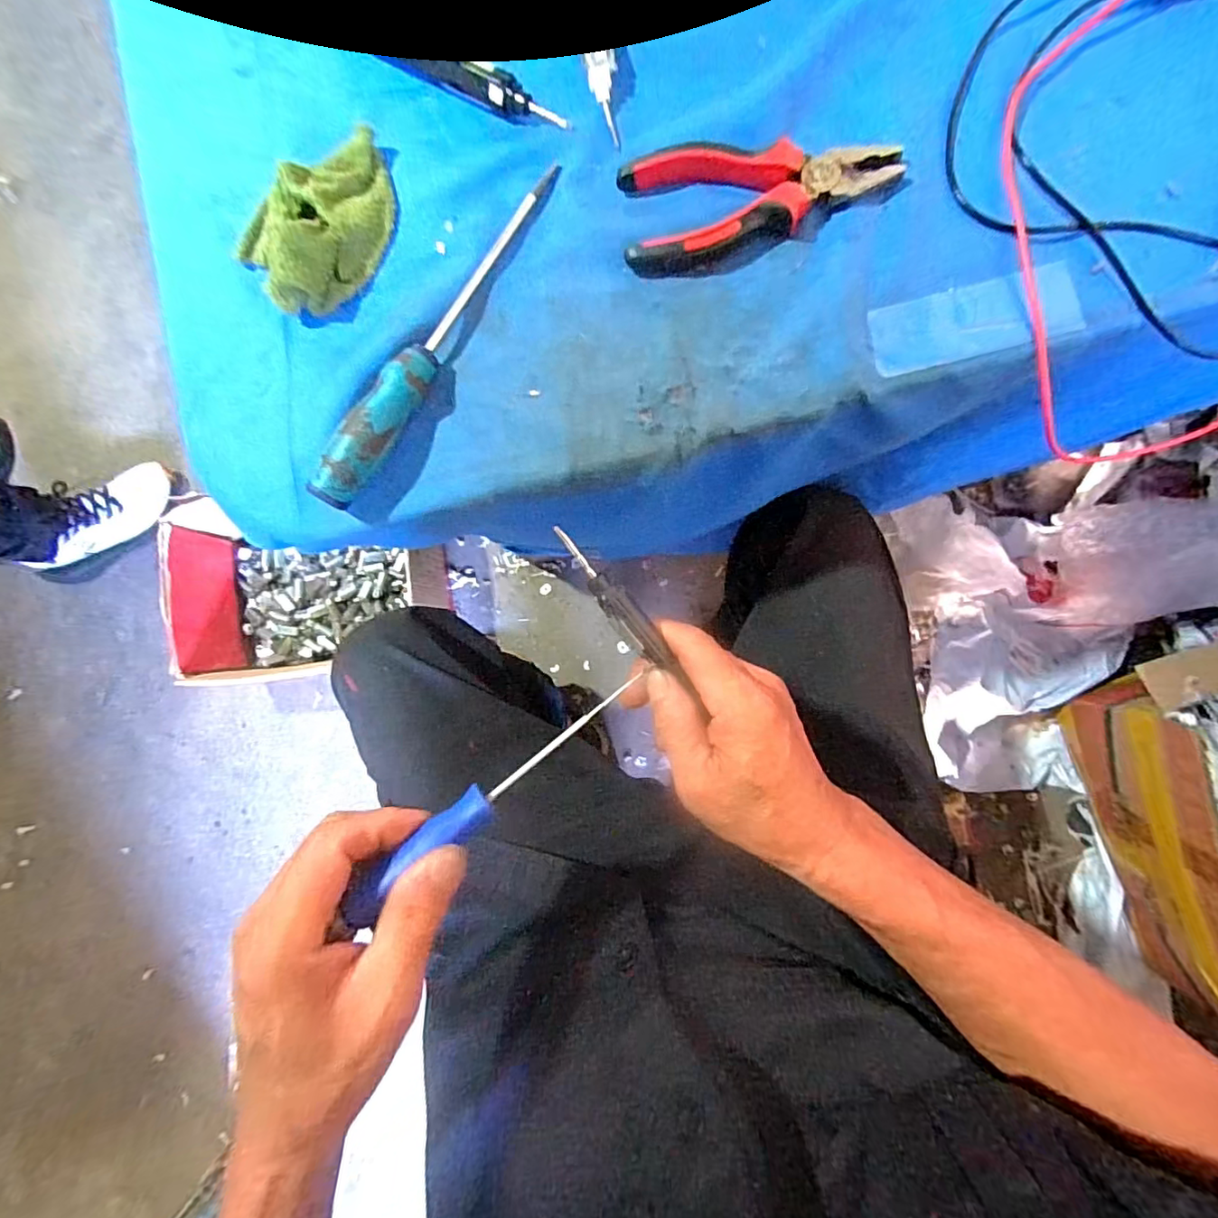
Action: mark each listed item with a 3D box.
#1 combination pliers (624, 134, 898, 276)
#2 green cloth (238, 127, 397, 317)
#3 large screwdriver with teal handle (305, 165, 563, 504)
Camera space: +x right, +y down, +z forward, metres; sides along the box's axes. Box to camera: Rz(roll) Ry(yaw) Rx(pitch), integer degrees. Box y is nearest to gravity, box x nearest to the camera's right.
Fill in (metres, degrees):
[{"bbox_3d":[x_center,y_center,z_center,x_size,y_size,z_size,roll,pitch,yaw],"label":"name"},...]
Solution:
[{"bbox_3d":[0.087,-0.237,0.328,0.153,0.018,0.068,-3,87,5],"label":"combination pliers"},{"bbox_3d":[-0.177,-0.242,0.343,0.112,0.037,0.078,-40,84,2],"label":"green cloth"},{"bbox_3d":[-0.102,-0.166,0.333,0.026,0.031,0.240,31,90,6],"label":"large screwdriver with teal handle"}]

